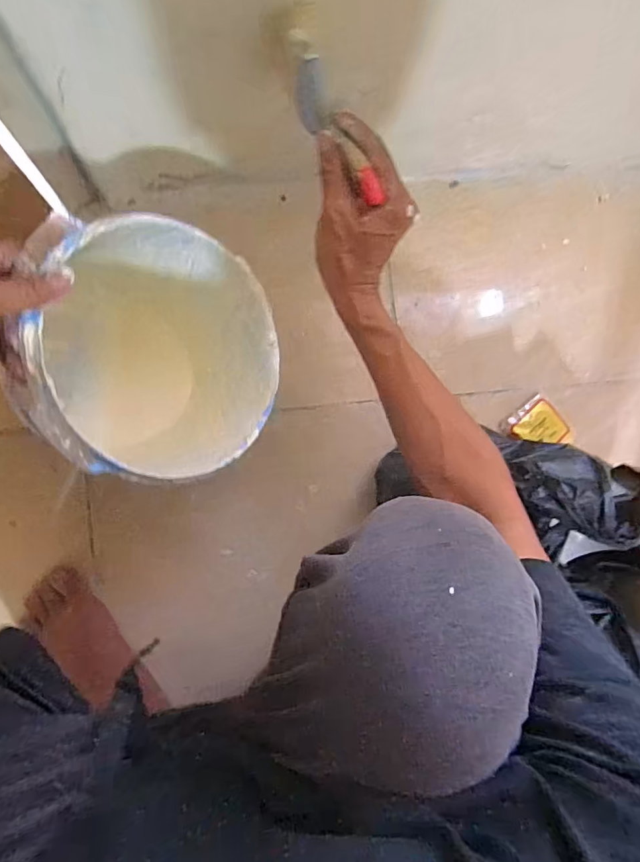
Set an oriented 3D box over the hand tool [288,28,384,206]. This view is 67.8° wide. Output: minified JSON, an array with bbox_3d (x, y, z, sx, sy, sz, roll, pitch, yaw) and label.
[{"bbox_3d":[0.007,-0.243,0.375,0.024,0.029,0.148,-27,84,-6],"label":"hand tool"}]

